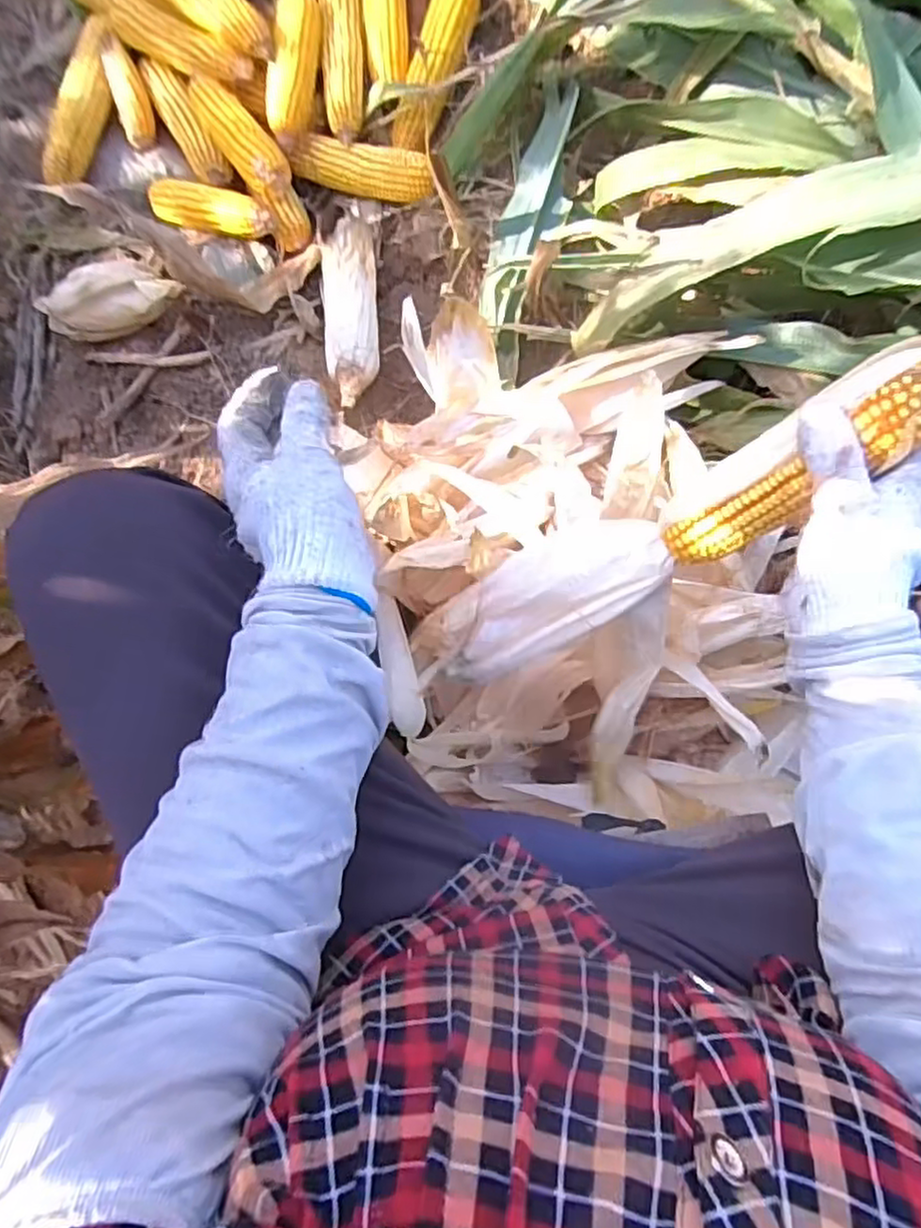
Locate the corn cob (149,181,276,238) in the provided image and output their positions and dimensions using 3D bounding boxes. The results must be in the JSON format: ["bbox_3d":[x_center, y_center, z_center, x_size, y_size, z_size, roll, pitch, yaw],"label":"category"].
[{"bbox_3d":[-0.313,-0.508,0.874,0.166,0.038,0.048,14,88,9],"label":"corn cob"}]

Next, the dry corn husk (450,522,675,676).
[{"bbox_3d":[0.068,-0.016,0.545,0.186,0.046,0.079,-32,82,18],"label":"dry corn husk"}]

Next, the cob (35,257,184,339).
[{"bbox_3d":[-0.438,-0.391,0.862,0.229,0.058,0.077,-1,86,21],"label":"cob"}]

